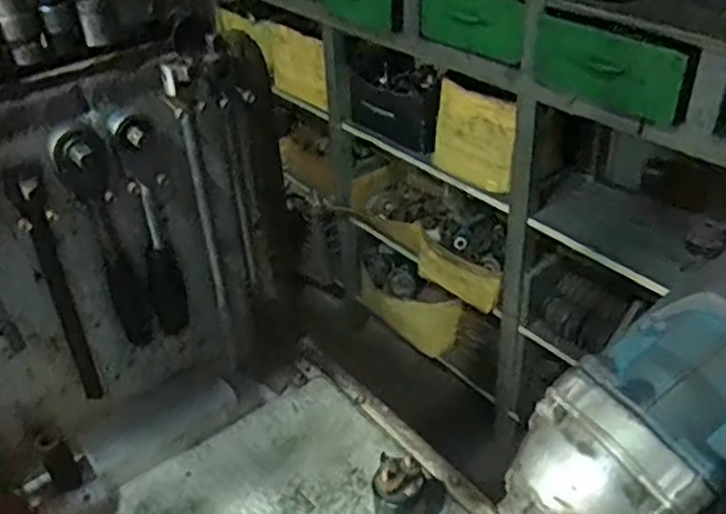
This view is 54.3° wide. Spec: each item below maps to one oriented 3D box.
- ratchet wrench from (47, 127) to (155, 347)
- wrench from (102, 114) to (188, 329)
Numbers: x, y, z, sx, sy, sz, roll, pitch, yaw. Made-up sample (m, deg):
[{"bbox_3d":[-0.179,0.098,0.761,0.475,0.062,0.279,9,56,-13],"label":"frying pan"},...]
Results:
[{"bbox_3d":[-0.233,-0.005,0.647,0.042,0.246,0.044,-18,38,-19],"label":"ratchet wrench"},{"bbox_3d":[-0.196,-0.019,0.669,0.042,0.245,0.035,-15,38,-15],"label":"wrench"}]

